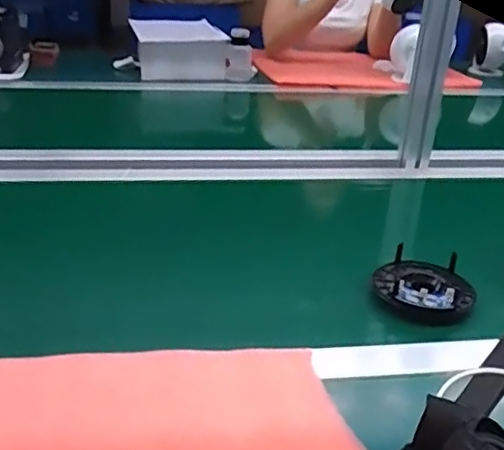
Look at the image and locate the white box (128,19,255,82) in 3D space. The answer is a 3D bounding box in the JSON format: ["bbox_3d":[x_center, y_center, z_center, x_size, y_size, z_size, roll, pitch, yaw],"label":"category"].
[{"bbox_3d":[-0.148,-0.423,1.465,0.268,0.101,0.188,-4,29,-15],"label":"white box"}]

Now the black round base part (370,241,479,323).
[{"bbox_3d":[0.180,0.066,0.630,0.099,0.038,0.091,18,31,27],"label":"black round base part"}]

